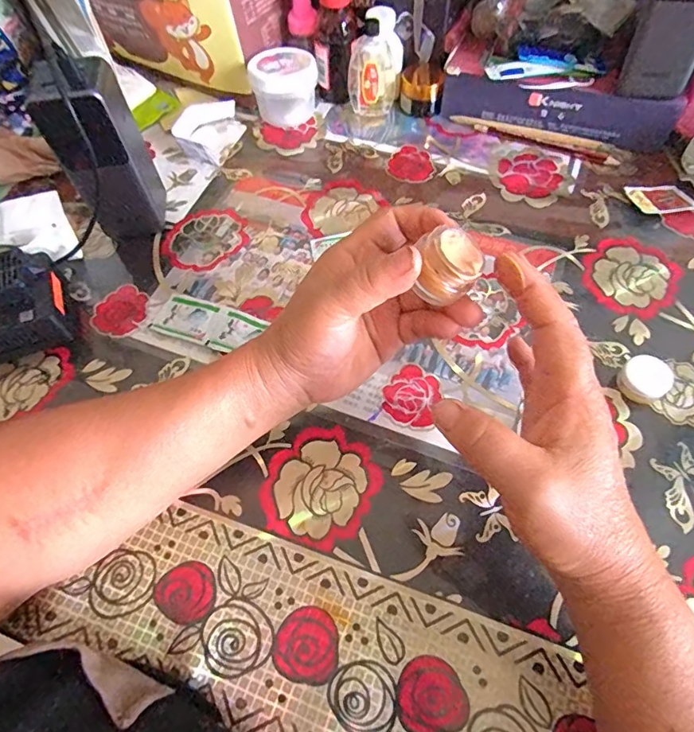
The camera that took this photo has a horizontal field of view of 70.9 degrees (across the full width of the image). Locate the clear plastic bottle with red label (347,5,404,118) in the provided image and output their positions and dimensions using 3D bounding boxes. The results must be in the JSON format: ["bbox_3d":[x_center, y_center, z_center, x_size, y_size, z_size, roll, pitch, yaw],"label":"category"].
[{"bbox_3d":[0.028,-0.301,0.489,0.053,0.087,0.035,1,60,3],"label":"clear plastic bottle with red label"}]

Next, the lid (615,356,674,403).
[{"bbox_3d":[0.205,0.009,0.336,0.028,0.017,0.030,-1,60,2],"label":"lid"}]

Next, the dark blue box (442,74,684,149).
[{"bbox_3d":[0.201,-0.248,0.473,0.213,0.046,0.016,17,62,12],"label":"dark blue box"}]

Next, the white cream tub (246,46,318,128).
[{"bbox_3d":[-0.066,-0.287,0.502,0.063,0.055,0.058,-1,60,2],"label":"white cream tub"}]

